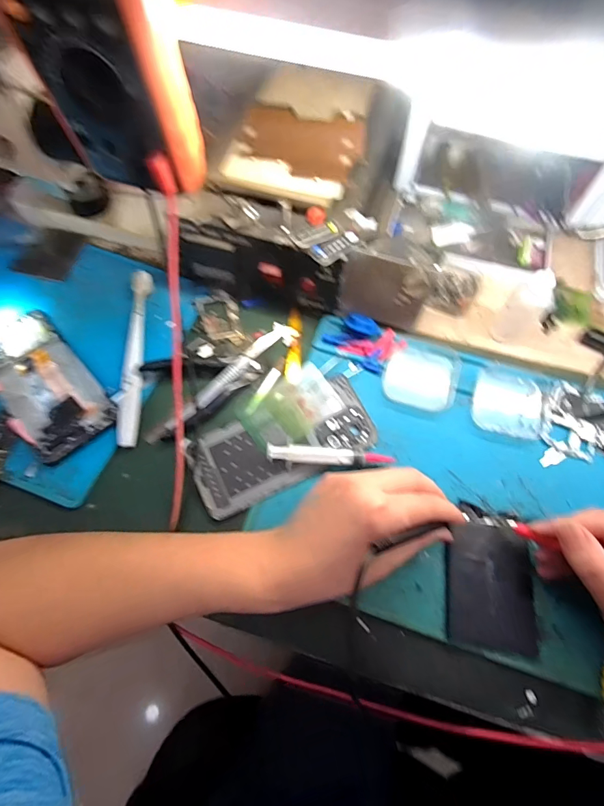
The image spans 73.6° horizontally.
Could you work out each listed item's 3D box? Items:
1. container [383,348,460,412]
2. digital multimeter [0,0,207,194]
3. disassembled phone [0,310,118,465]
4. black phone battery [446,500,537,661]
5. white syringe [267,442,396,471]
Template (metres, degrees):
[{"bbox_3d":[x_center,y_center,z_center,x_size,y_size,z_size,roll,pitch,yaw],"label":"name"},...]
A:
[{"bbox_3d":[0.112,-0.026,0.377,0.065,0.013,0.060,12,66,5],"label":"container"},{"bbox_3d":[-0.114,-0.203,0.216,0.089,0.169,0.042,15,67,6],"label":"digital multimeter"},{"bbox_3d":[-0.246,-0.028,0.372,0.074,0.013,0.177,-40,72,-16],"label":"disassembled phone"},{"bbox_3d":[0.144,0.131,0.310,0.063,0.006,0.097,6,67,0],"label":"black phone battery"},{"bbox_3d":[0.024,0.046,0.341,0.104,0.015,0.016,2,66,0],"label":"white syringe"}]

